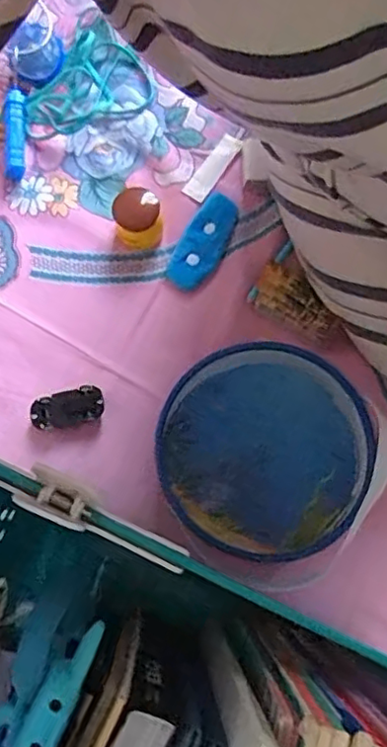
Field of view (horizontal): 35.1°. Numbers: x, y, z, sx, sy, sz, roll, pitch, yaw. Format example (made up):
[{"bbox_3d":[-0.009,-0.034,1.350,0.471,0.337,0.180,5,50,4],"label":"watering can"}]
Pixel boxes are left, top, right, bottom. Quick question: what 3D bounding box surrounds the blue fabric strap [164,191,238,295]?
[{"bbox_3d":[0.010,-0.133,0.615,0.045,0.015,0.104,25,76,8],"label":"blue fabric strap"}]

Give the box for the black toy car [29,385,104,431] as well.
[{"bbox_3d":[-0.117,0.034,0.574,0.067,0.026,0.033,-15,74,-3],"label":"black toy car"}]

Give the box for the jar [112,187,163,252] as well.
[{"bbox_3d":[-0.056,-0.156,0.609,0.047,0.043,0.053,-7,74,1],"label":"jar"}]

